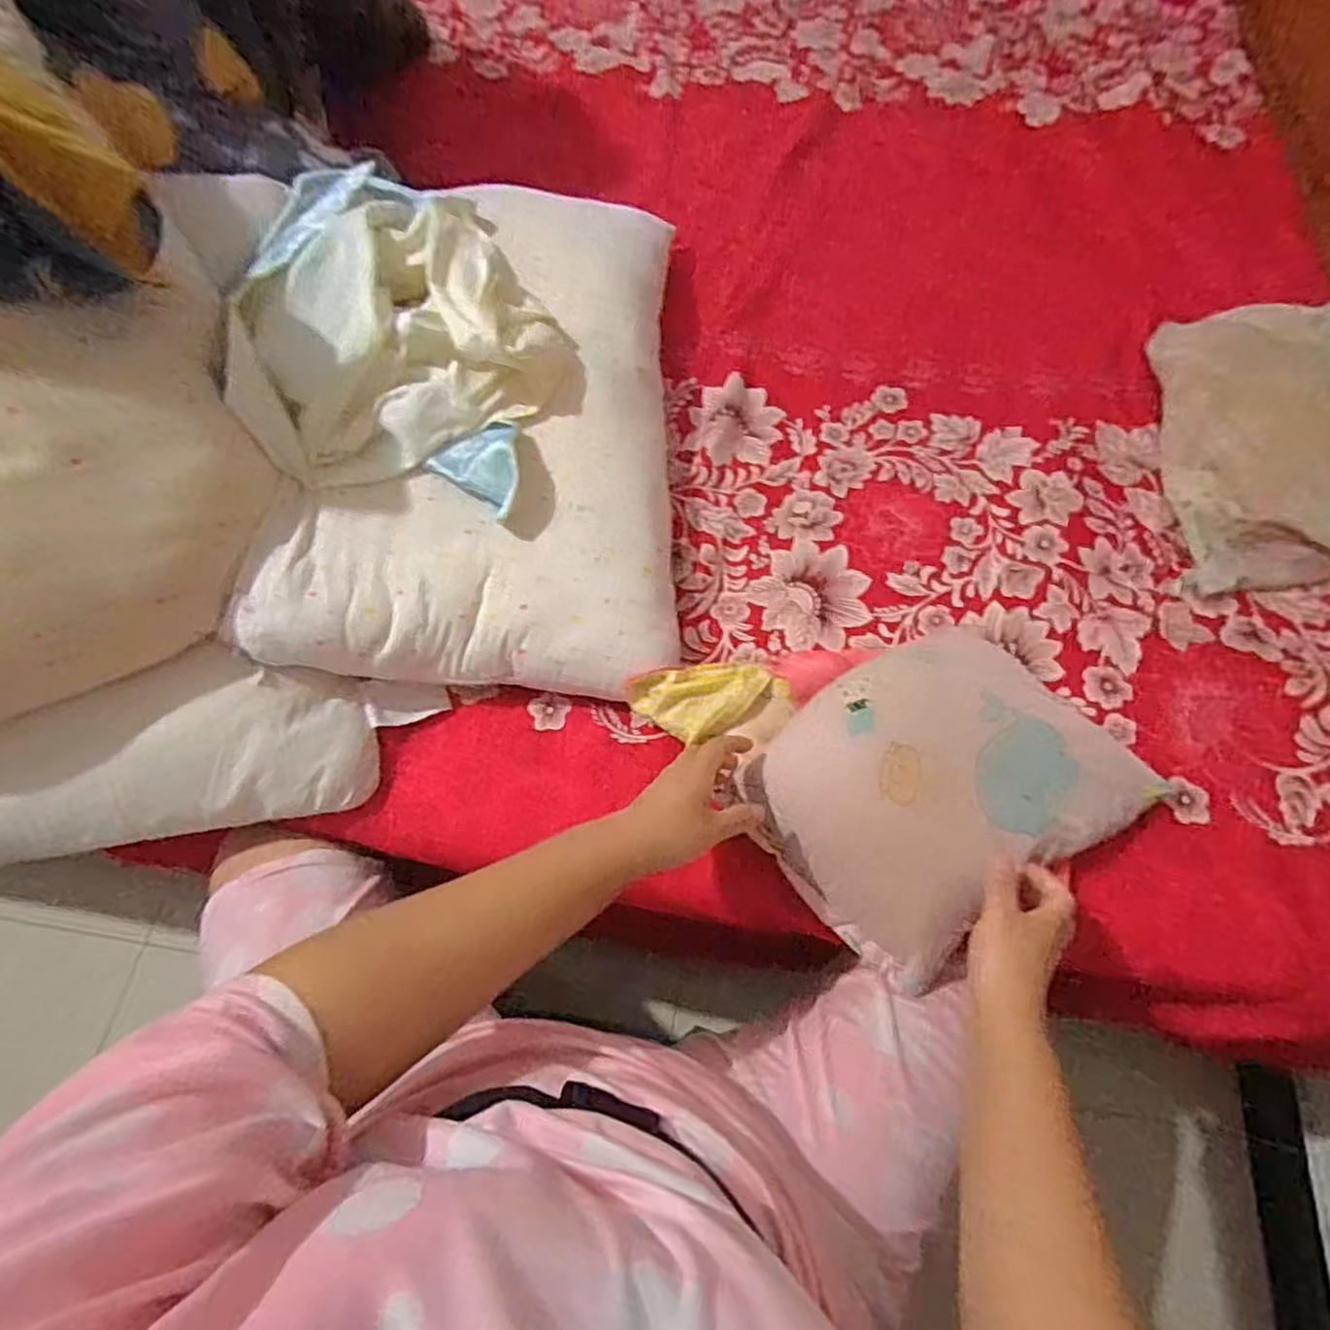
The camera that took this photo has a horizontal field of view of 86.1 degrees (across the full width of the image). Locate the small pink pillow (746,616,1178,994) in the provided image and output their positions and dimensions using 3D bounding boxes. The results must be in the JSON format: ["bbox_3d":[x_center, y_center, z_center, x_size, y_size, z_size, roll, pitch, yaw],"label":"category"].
[{"bbox_3d":[0.233,0.095,0.601,0.285,0.087,0.225,-33,70,-14],"label":"small pink pillow"}]

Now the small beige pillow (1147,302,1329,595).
[{"bbox_3d":[0.685,-0.254,0.776,0.232,0.100,0.362,6,65,3],"label":"small beige pillow"}]

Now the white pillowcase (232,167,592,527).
[{"bbox_3d":[-0.233,-0.333,0.687,0.275,0.108,0.366,-2,65,-1],"label":"white pillowcase"}]

